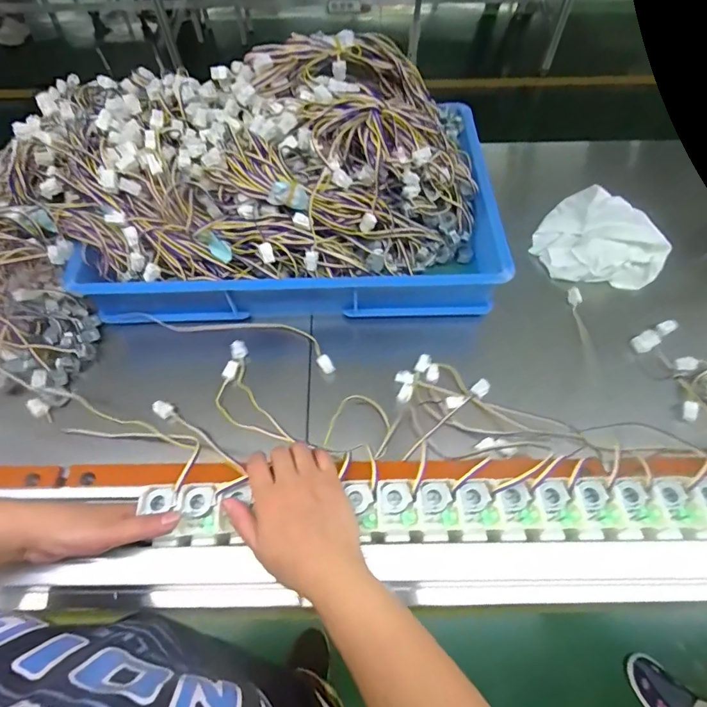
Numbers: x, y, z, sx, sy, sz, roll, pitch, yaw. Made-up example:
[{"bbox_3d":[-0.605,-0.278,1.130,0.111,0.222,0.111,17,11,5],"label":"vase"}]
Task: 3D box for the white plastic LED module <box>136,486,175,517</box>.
[{"bbox_3d":[-0.173,0.130,0.386,0.031,0.012,0.021,-7,61,-3],"label":"white plastic LED module"}]

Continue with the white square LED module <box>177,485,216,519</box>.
[{"bbox_3d":[-0.138,0.132,0.387,0.031,0.015,0.026,-1,60,0],"label":"white square LED module"}]

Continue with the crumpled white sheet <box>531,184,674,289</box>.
[{"bbox_3d":[0.384,-0.181,0.699,0.146,0.066,0.193,-31,64,-15],"label":"crumpled white sheet"}]

